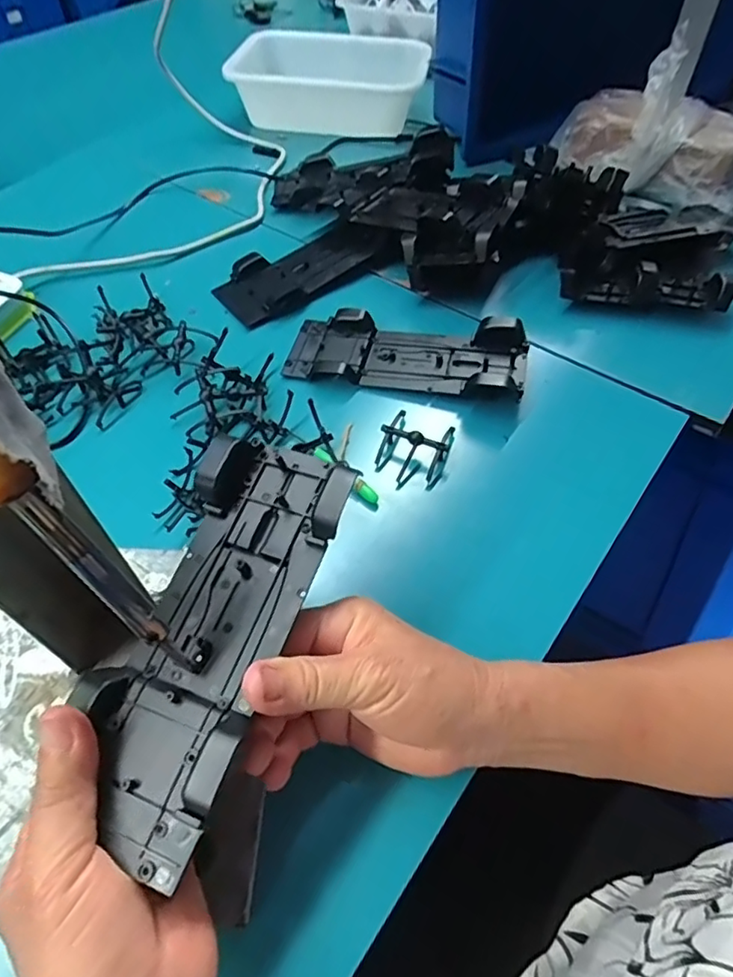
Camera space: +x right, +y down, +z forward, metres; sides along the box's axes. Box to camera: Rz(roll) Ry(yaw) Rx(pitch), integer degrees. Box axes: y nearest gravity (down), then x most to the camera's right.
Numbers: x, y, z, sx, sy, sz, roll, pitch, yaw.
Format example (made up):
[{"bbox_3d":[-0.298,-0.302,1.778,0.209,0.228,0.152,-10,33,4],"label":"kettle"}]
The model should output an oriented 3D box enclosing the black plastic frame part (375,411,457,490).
[{"bbox_3d":[0.035,-0.030,0.430,0.050,0.028,0.059,12,55,9],"label":"black plastic frame part"}]

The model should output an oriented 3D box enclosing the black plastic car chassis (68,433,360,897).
[{"bbox_3d":[-0.069,0.060,0.266,0.079,0.030,0.188,16,64,7],"label":"black plastic car chassis"}]

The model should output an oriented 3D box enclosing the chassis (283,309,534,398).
[{"bbox_3d":[0.032,-0.114,0.477,0.194,0.033,0.084,13,56,10],"label":"chassis"}]

